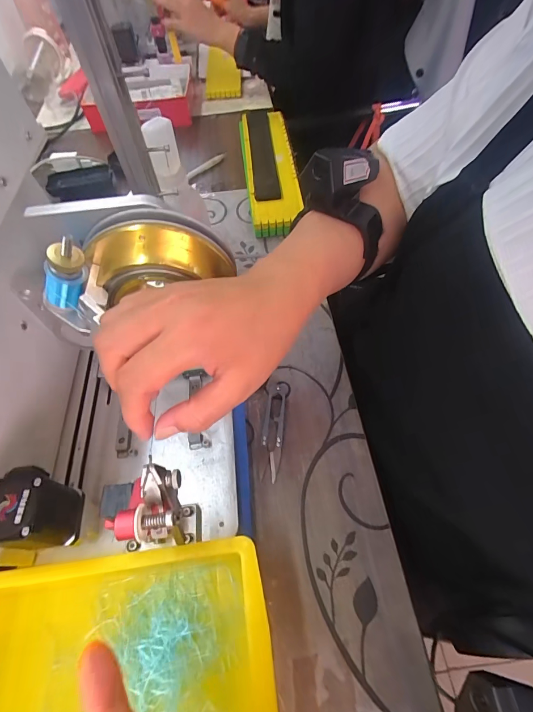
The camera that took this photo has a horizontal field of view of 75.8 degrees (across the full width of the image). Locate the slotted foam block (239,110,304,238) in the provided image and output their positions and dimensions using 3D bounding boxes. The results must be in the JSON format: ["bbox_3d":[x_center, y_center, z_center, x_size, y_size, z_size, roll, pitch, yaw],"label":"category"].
[{"bbox_3d":[0.004,-0.338,0.603,0.085,0.048,0.320,-6,59,-1],"label":"slotted foam block"}]

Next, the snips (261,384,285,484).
[{"bbox_3d":[0.007,0.077,0.360,0.020,0.005,0.102,4,59,4],"label":"snips"}]

